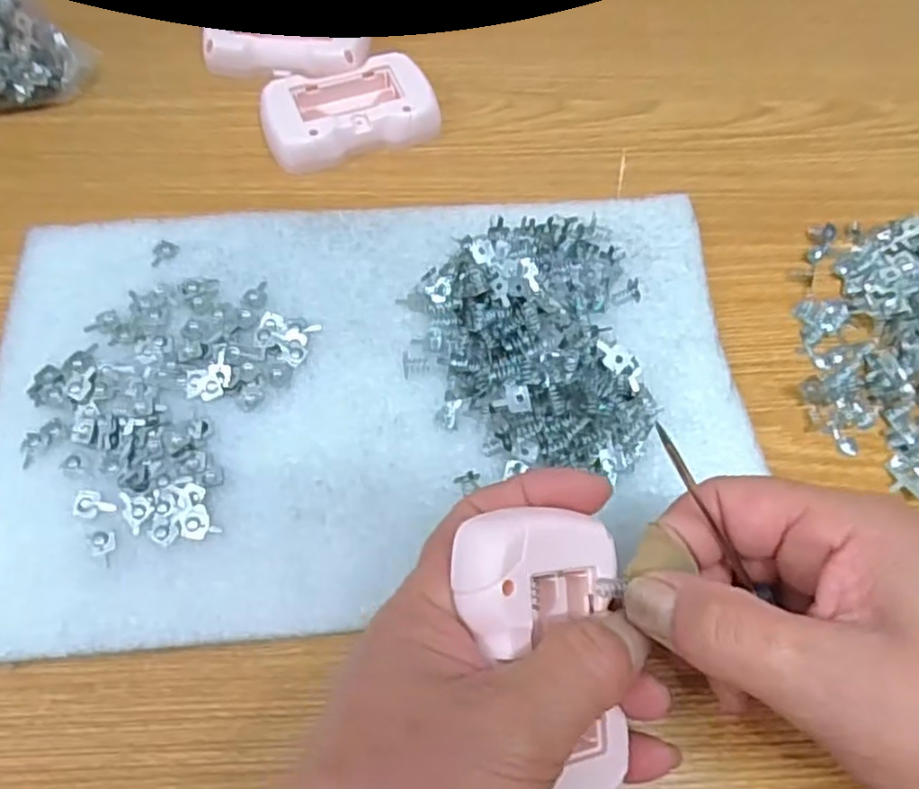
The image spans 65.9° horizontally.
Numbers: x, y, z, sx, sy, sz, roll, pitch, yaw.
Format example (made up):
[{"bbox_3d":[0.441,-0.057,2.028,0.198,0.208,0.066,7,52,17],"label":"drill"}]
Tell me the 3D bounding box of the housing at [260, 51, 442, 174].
[{"bbox_3d":[-0.056,-0.144,0.361,0.084,0.020,0.048,-18,66,-12],"label":"housing"}]

